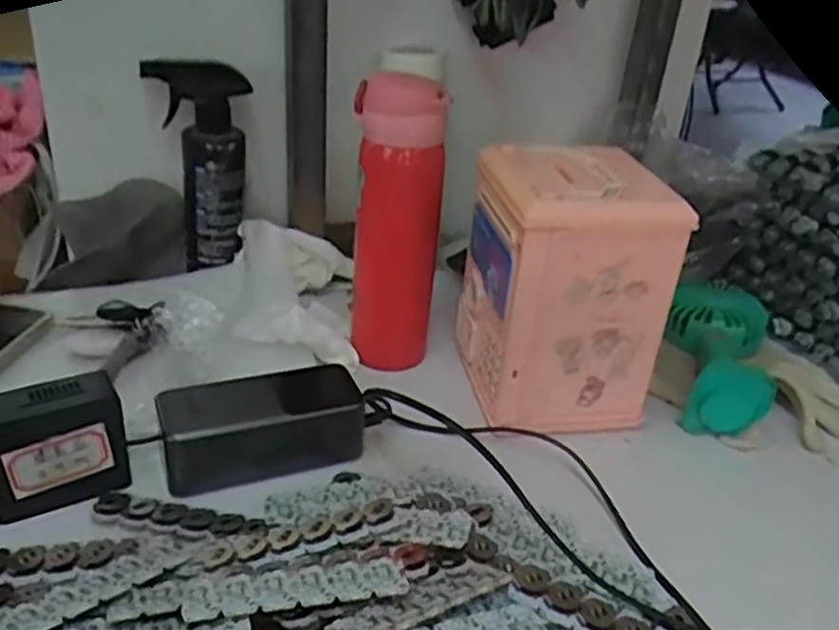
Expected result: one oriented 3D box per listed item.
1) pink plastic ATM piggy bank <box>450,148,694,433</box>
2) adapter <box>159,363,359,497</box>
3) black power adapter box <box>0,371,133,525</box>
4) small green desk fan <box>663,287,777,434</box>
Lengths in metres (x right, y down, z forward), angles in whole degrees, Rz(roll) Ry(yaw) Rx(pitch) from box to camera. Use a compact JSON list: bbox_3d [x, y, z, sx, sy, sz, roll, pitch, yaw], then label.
[{"bbox_3d":[0.105,-0.020,0.571,0.118,0.176,0.119,-1,30,-13],"label":"pink plastic ATM piggy bank"},{"bbox_3d":[-0.102,0.070,0.511,0.135,0.040,0.056,-8,32,-23],"label":"adapter"},{"bbox_3d":[-0.220,0.075,0.455,0.075,0.069,0.034,-16,36,-34],"label":"black power adapter box"},{"bbox_3d":[0.246,0.032,0.633,0.082,0.061,0.166,17,31,18],"label":"small green desk fan"}]

